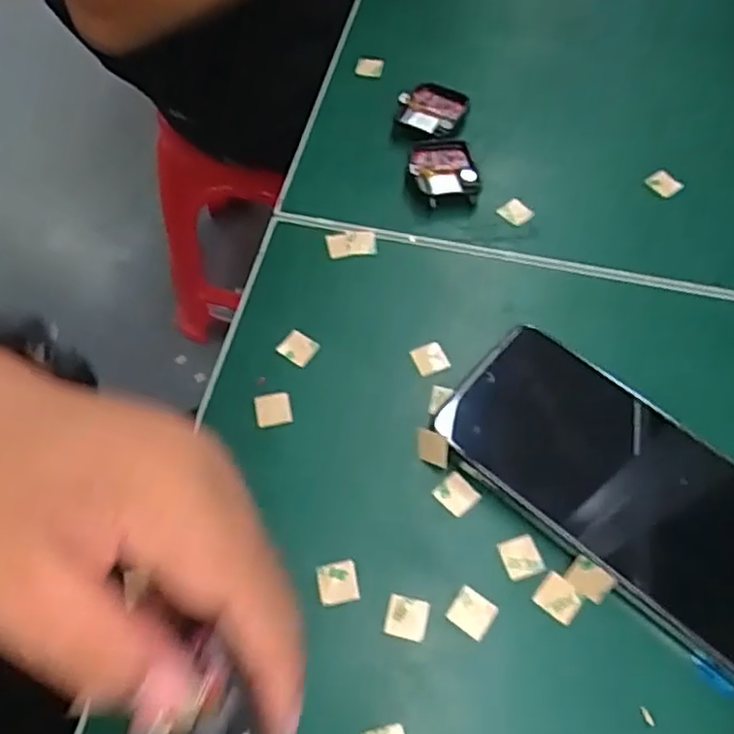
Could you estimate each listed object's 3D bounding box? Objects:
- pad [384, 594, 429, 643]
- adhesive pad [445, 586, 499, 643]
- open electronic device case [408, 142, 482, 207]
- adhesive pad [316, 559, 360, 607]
[{"bbox_3d":[0.016,0.099,0.267,0.016,0.004,0.015,11,61,8],"label":"pad"},{"bbox_3d":[0.042,0.098,0.268,0.016,0.004,0.015,33,66,19],"label":"adhesive pad"},{"bbox_3d":[0.043,-0.110,0.382,0.036,0.013,0.043,-7,60,-3],"label":"open electronic device case"},{"bbox_3d":[-0.012,0.088,0.274,0.016,0.004,0.016,-11,60,-5],"label":"adhesive pad"}]

